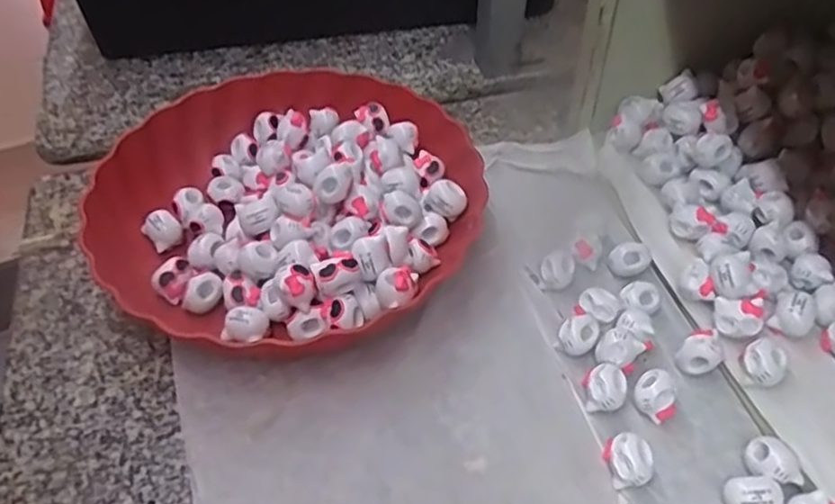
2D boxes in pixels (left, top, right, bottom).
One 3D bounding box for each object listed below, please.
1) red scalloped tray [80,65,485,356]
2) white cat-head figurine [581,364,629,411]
[{"bbox_3d":[-0.081,-0.033,0.455,0.240,0.045,0.237,23,52,20],"label":"red scalloped tray"},{"bbox_3d":[0.103,0.073,0.374,0.023,0.018,0.024,11,49,11],"label":"white cat-head figurine"}]

